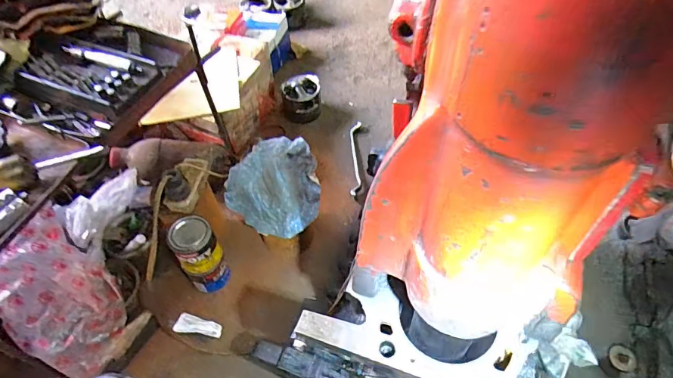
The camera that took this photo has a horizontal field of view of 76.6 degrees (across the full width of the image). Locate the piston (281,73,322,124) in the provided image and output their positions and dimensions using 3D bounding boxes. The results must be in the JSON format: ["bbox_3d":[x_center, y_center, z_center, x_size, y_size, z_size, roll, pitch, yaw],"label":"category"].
[{"bbox_3d":[-0.086,-0.225,1.054,0.096,0.065,0.105,-3,54,2],"label":"piston"}]

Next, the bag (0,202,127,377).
[{"bbox_3d":[-0.435,0.175,0.675,0.249,0.073,0.164,45,69,1],"label":"bag"}]

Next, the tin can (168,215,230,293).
[{"bbox_3d":[-0.238,0.120,0.748,0.074,0.160,0.062,-33,59,-19],"label":"tin can"}]

